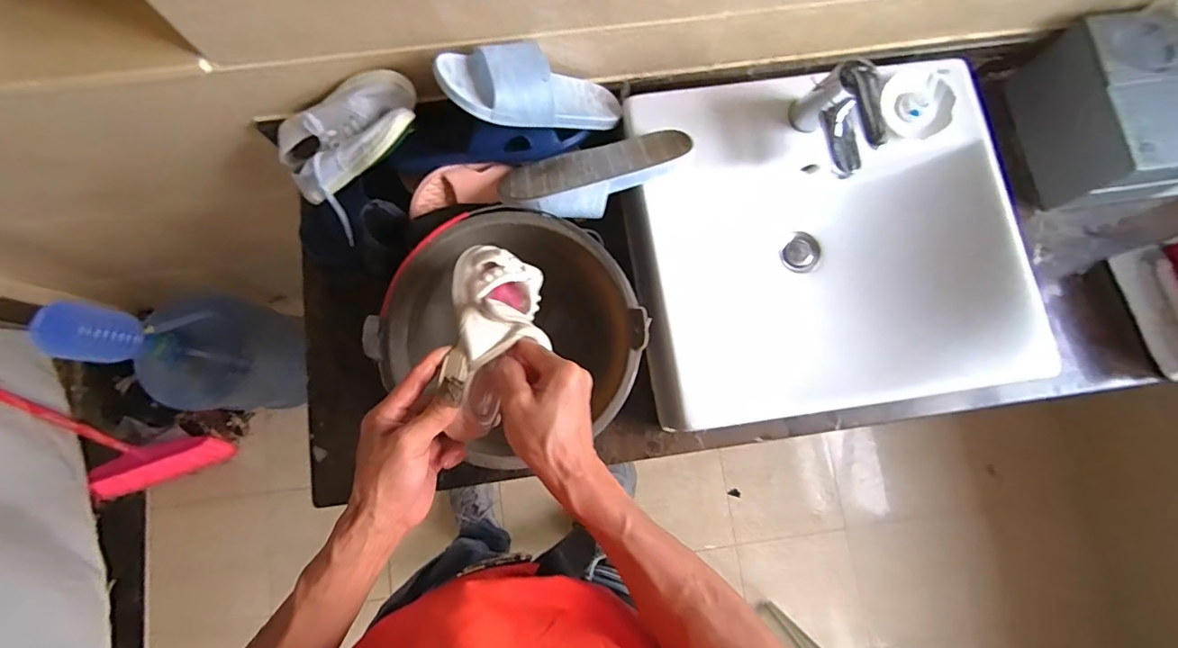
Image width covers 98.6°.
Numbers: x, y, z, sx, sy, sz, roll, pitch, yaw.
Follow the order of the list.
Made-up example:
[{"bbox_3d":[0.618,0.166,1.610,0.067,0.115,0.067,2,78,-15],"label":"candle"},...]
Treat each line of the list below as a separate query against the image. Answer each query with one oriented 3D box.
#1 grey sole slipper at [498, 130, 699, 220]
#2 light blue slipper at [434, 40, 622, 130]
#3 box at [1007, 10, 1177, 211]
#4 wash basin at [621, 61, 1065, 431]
[{"bbox_3d":[0.009,-0.181,0.636,0.239,0.059,0.115,-14,48,4],"label":"grey sole slipper"},{"bbox_3d":[-0.057,-0.288,0.612,0.240,0.056,0.095,-6,78,-35],"label":"light blue slipper"},{"bbox_3d":[0.830,-0.317,0.754,0.275,0.141,0.236,-6,80,-2],"label":"box"},{"bbox_3d":[0.299,-0.112,0.654,0.485,0.144,0.433,-8,80,-3],"label":"wash basin"}]

